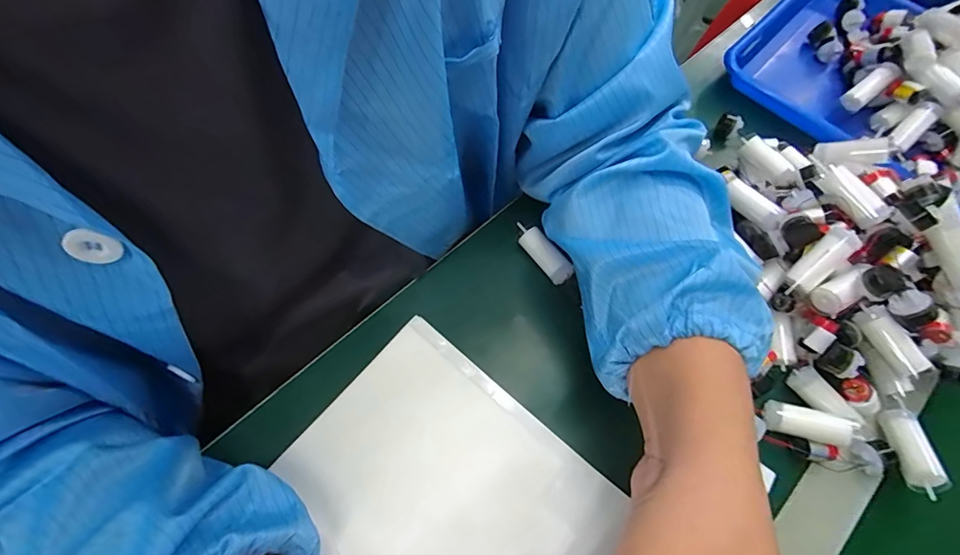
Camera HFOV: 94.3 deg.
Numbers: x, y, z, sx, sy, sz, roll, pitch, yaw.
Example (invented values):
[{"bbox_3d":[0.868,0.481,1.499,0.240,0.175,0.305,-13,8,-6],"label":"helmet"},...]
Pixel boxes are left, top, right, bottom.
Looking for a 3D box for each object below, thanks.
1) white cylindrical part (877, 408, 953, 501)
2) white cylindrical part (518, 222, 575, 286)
[{"bbox_3d":[0.290,0.115,0.301,0.018,0.019,0.058,13,46,3],"label":"white cylindrical part"},{"bbox_3d":[0.050,-0.020,0.359,0.016,0.016,0.060,-34,72,-17],"label":"white cylindrical part"}]

